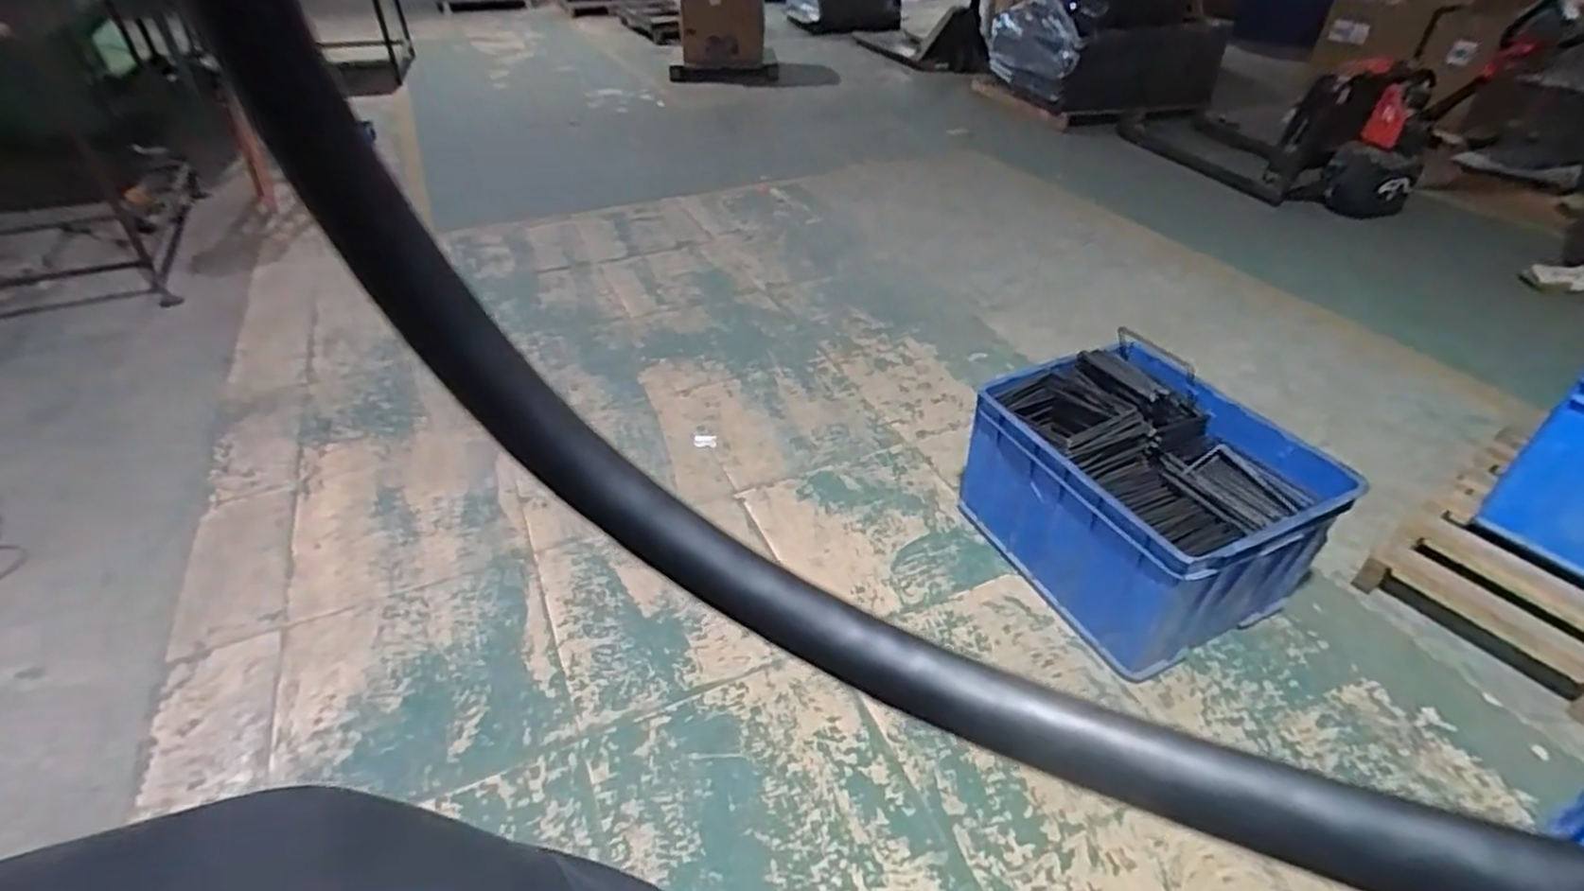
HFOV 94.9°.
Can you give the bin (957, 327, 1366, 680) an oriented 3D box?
[{"bbox_3d":[0.730,0.084,1.527,0.478,0.376,0.576,-18,42,-21],"label":"bin"}]

